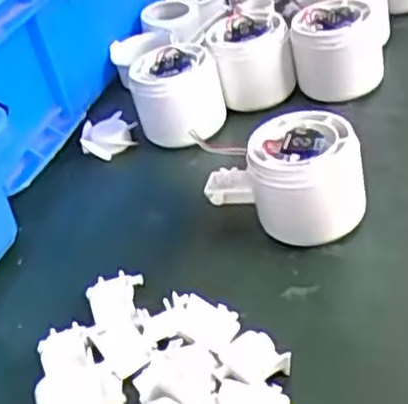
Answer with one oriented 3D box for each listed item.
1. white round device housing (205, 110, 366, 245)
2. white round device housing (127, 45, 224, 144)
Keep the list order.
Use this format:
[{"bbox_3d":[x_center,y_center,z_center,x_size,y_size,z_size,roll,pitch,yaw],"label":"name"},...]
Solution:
[{"bbox_3d":[0.046,-0.012,0.396,0.071,0.051,0.054,-10,36,6],"label":"white round device housing"},{"bbox_3d":[-0.017,-0.069,0.510,0.060,0.059,0.052,-15,36,-1],"label":"white round device housing"}]

